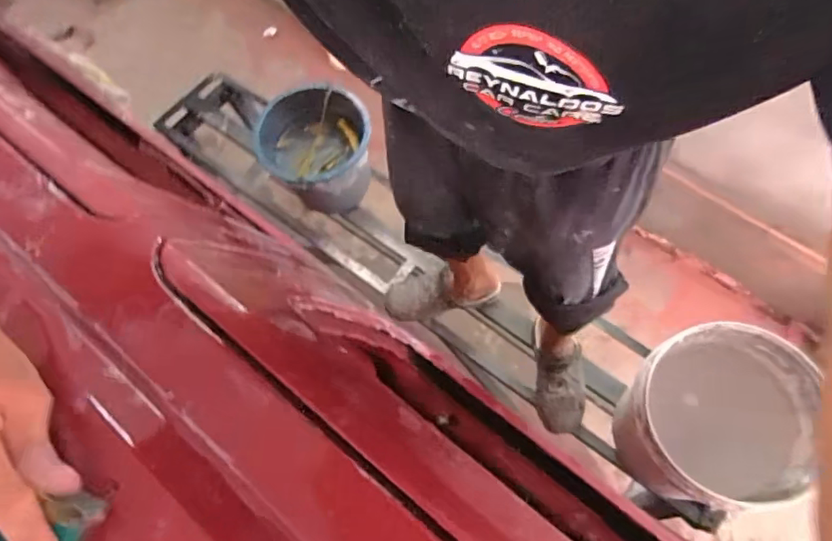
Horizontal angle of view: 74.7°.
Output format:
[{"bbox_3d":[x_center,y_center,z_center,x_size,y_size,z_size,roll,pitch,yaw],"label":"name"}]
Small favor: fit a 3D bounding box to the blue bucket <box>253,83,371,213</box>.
[{"bbox_3d":[-0.241,-0.290,1.348,0.248,0.220,0.280,-42,70,-15],"label":"blue bucket"}]

